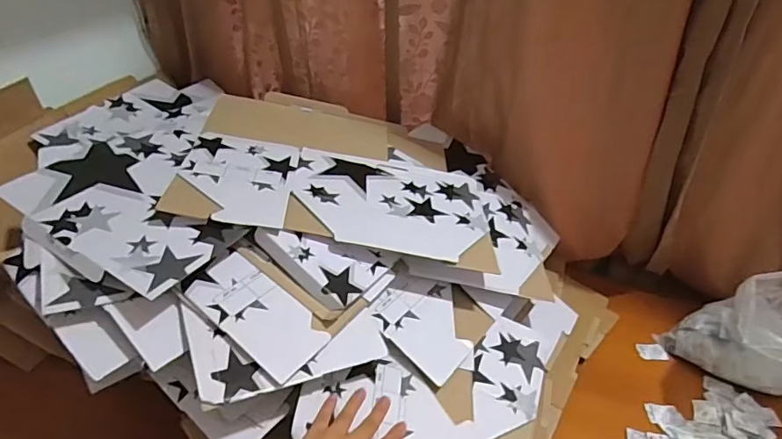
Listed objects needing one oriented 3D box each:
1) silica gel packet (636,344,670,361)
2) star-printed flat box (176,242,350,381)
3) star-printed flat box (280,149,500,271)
[{"bbox_3d":[0.407,0.205,0.771,0.039,0.007,0.032,3,36,1],"label":"silica gel packet"},{"bbox_3d":[-0.141,0.094,0.543,0.155,0.011,0.096,37,46,12],"label":"star-printed flat box"},{"bbox_3d":[0.004,-0.022,0.681,0.271,0.011,0.195,10,37,-11],"label":"star-printed flat box"}]

